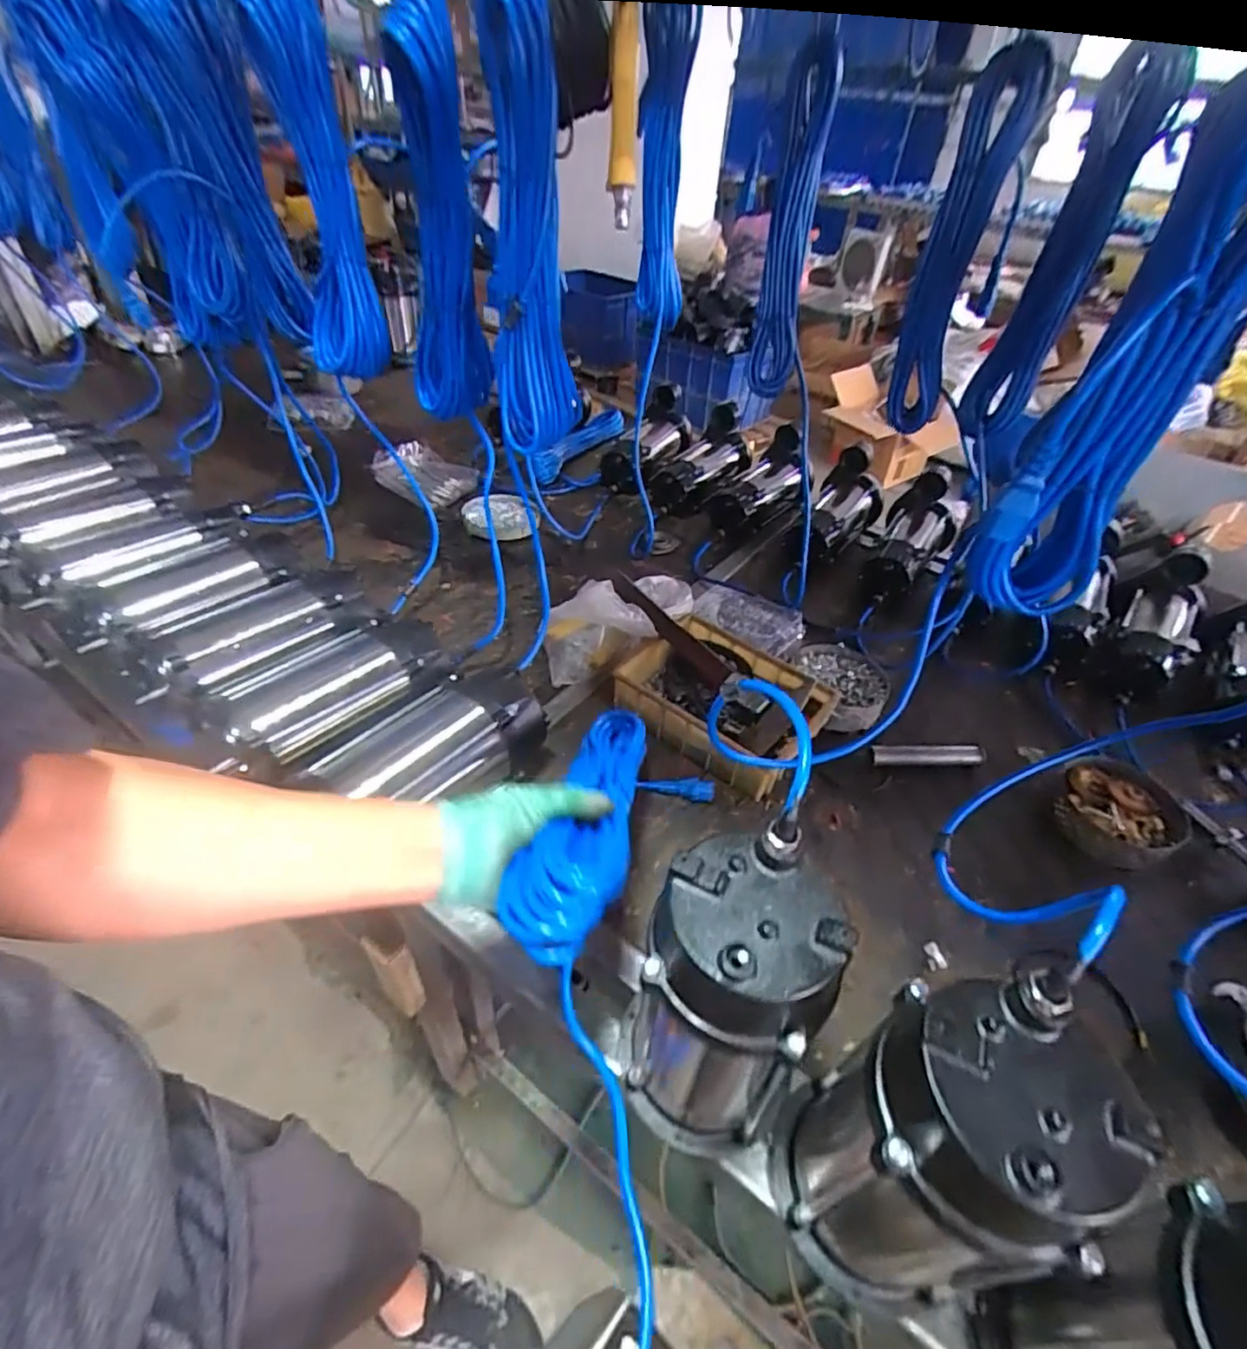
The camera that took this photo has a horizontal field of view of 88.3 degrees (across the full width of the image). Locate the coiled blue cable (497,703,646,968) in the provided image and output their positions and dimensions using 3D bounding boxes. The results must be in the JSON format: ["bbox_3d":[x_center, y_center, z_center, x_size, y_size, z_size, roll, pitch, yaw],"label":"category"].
[{"bbox_3d":[-0.025,0.105,0.579,0.077,0.062,0.353,8,18,4],"label":"coiled blue cable"}]

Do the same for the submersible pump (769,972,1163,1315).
[{"bbox_3d":[0.190,0.300,0.402,0.121,0.265,0.117,3,42,-2],"label":"submersible pump"}]

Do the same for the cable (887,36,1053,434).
[{"bbox_3d":[0.356,-0.438,0.697,0.069,0.333,0.081,20,45,16],"label":"cable"}]

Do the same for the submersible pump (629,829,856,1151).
[{"bbox_3d":[0.071,0.233,0.467,0.119,0.257,0.118,21,45,17],"label":"submersible pump"}]

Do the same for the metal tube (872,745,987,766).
[{"bbox_3d":[0.391,0.105,0.825,0.140,0.025,0.027,3,42,-2],"label":"metal tube"}]

